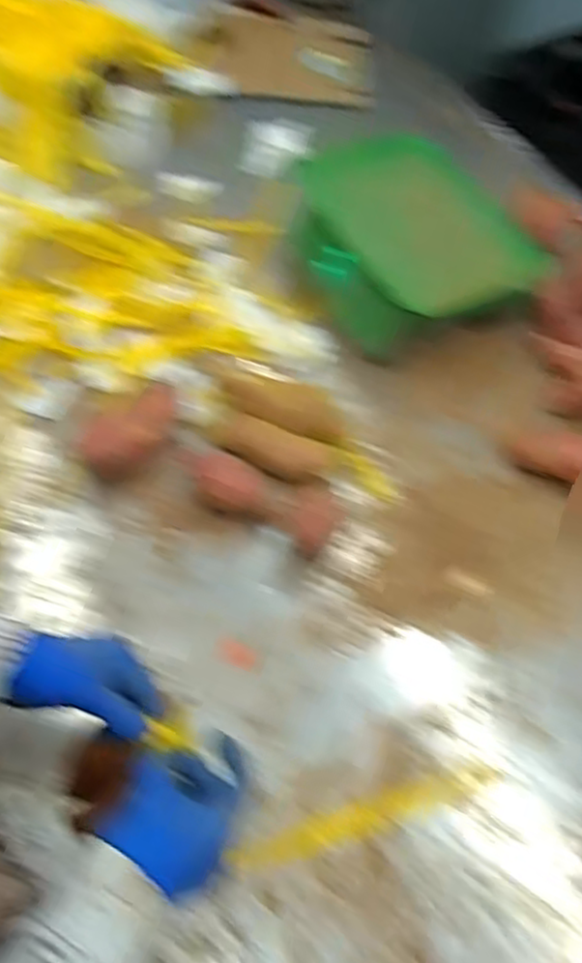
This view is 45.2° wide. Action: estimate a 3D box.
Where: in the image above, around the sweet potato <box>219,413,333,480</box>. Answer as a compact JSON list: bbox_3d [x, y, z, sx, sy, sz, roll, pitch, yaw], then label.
[{"bbox_3d":[-0.020,-0.034,0.751,0.120,0.031,0.044,19,58,4],"label":"sweet potato"}]

